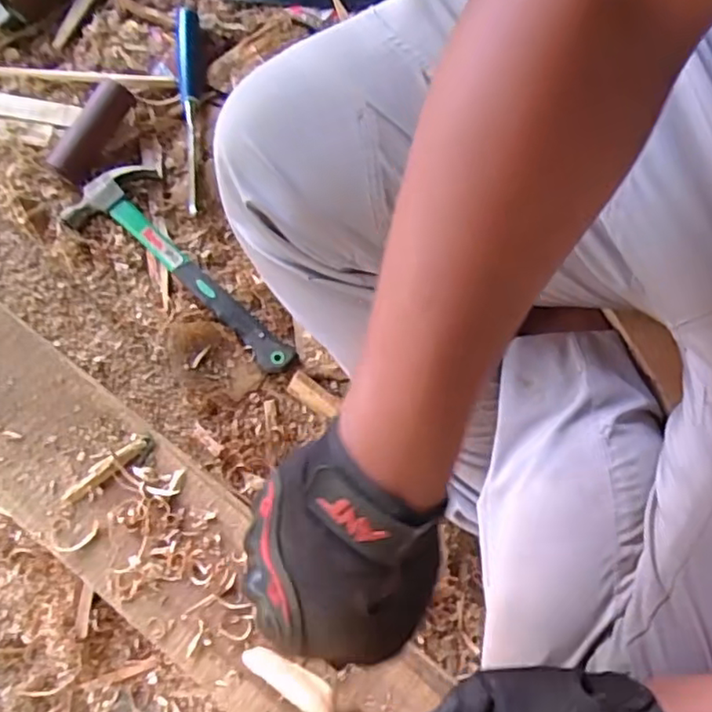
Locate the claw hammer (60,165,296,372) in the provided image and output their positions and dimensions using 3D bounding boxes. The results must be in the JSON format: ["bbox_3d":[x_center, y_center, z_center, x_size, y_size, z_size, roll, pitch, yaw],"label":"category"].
[{"bbox_3d":[-0.161,-0.080,0.599,0.263,0.028,0.092,43,78,8],"label":"claw hammer"}]

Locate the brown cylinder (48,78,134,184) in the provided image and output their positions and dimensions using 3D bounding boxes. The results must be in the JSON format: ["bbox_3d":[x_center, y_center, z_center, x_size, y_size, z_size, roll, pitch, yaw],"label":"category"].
[{"bbox_3d":[-0.271,-0.232,0.640,0.029,0.027,0.110,29,77,5],"label":"brown cylinder"}]

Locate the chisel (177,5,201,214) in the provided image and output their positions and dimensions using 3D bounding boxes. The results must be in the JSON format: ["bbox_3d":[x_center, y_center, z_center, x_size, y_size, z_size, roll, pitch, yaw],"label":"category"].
[{"bbox_3d":[-0.171,-0.260,0.645,0.024,0.024,0.235,-5,76,-4],"label":"chisel"}]

